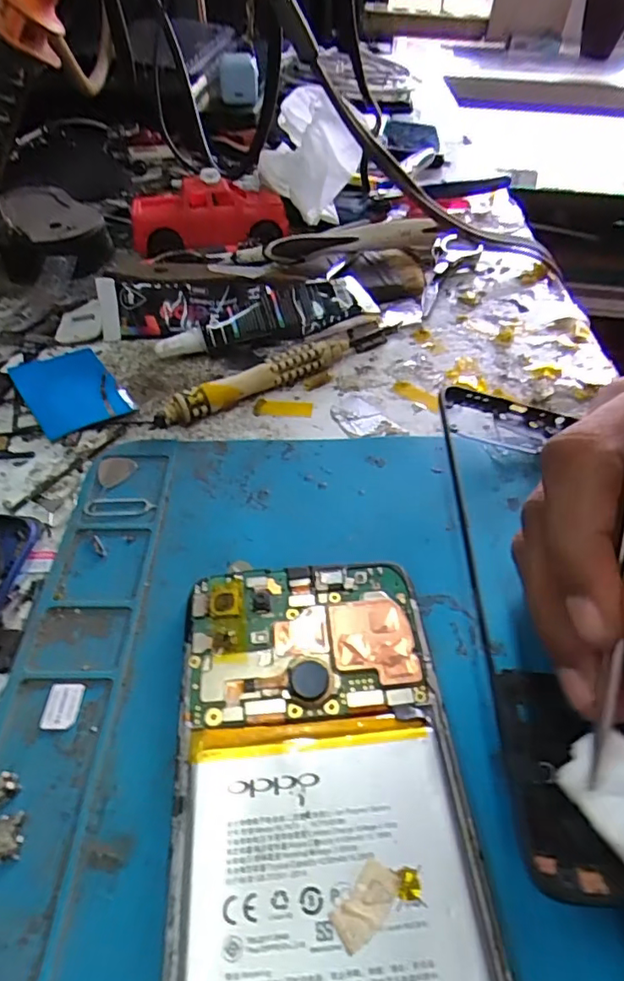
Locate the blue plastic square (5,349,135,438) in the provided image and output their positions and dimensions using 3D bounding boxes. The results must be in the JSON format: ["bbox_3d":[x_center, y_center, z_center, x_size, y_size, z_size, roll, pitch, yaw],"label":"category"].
[{"bbox_3d":[-0.112,-0.048,0.250,0.038,0.004,0.064,-30,54,-24],"label":"blue plastic square"}]

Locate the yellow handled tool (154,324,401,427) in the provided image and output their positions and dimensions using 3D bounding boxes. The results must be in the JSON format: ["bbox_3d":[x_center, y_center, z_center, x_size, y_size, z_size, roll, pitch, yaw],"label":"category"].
[{"bbox_3d":[-0.011,-0.059,0.252,0.128,0.014,0.014,-28,53,-23],"label":"yellow handled tool"}]

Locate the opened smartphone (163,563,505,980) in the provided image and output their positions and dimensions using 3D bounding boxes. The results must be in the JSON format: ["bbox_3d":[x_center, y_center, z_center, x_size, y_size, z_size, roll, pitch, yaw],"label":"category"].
[{"bbox_3d":[0.003,0.086,0.124,0.068,0.008,0.154,-4,48,-3],"label":"opened smartphone"}]

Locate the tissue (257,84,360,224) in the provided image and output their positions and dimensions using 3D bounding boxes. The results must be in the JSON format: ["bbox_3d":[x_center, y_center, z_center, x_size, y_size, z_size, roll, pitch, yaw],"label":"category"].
[{"bbox_3d":[-0.003,-0.213,0.342,0.058,0.062,0.078,-4,48,-3],"label":"tissue"}]

